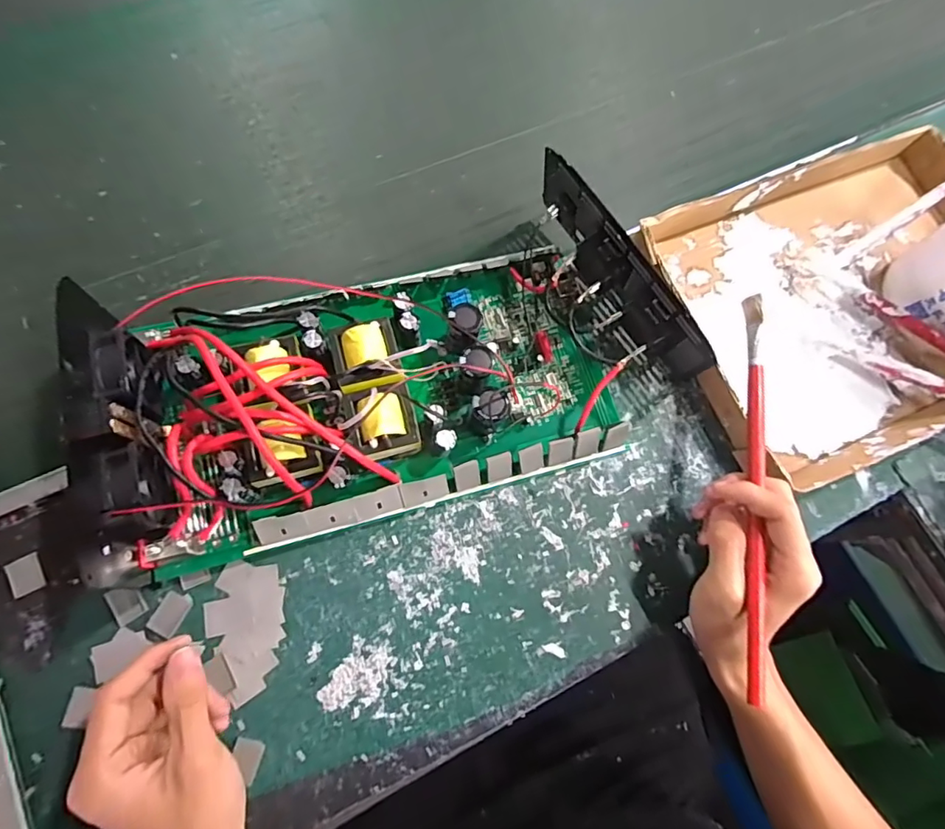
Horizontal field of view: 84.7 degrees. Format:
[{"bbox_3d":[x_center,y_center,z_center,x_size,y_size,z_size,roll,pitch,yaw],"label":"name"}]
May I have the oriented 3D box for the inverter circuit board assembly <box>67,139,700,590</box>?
[{"bbox_3d":[-0.042,-0.038,0.356,0.414,0.076,0.187,-15,75,-9],"label":"inverter circuit board assembly"}]

